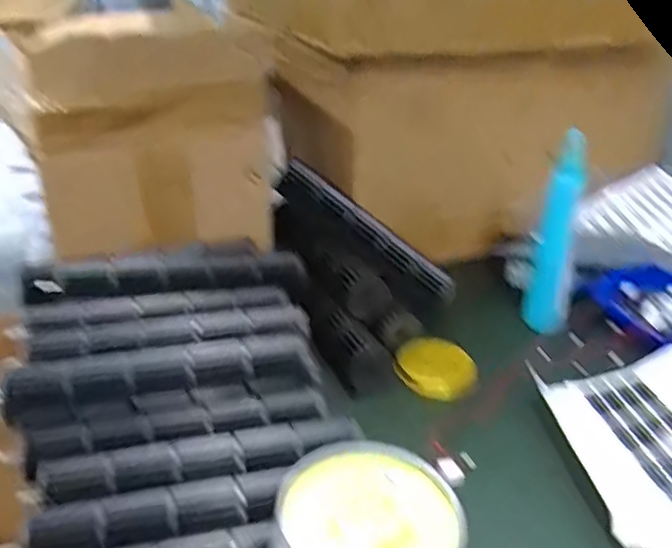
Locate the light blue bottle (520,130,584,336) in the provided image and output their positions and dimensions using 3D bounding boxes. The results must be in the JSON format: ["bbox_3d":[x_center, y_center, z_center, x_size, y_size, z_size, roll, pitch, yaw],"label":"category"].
[{"bbox_3d":[0.226,-0.036,0.670,0.044,0.195,0.036,23,35,35],"label":"light blue bottle"}]

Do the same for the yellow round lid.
[{"bbox_3d":[0.096,0.088,0.625,0.072,0.008,0.081,34,38,8],"label":"yellow round lid"}]

